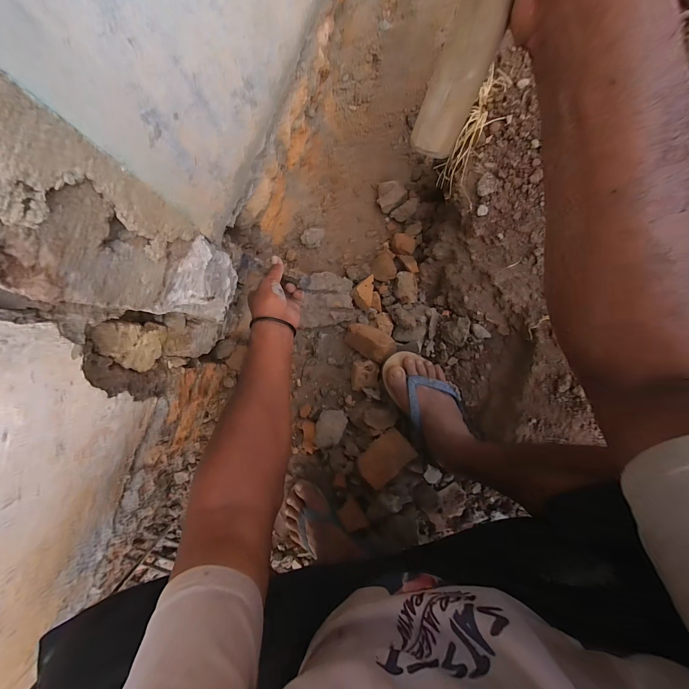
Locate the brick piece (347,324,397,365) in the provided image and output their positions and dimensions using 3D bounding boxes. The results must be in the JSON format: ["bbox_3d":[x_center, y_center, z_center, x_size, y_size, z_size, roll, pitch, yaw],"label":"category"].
[{"bbox_3d":[0.057,-0.007,0.662,0.055,0.052,0.116,-29,47,-33],"label":"brick piece"}]

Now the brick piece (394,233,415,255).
[{"bbox_3d":[0.128,-0.217,0.670,0.044,0.027,0.042,0,90,-1],"label":"brick piece"}]

